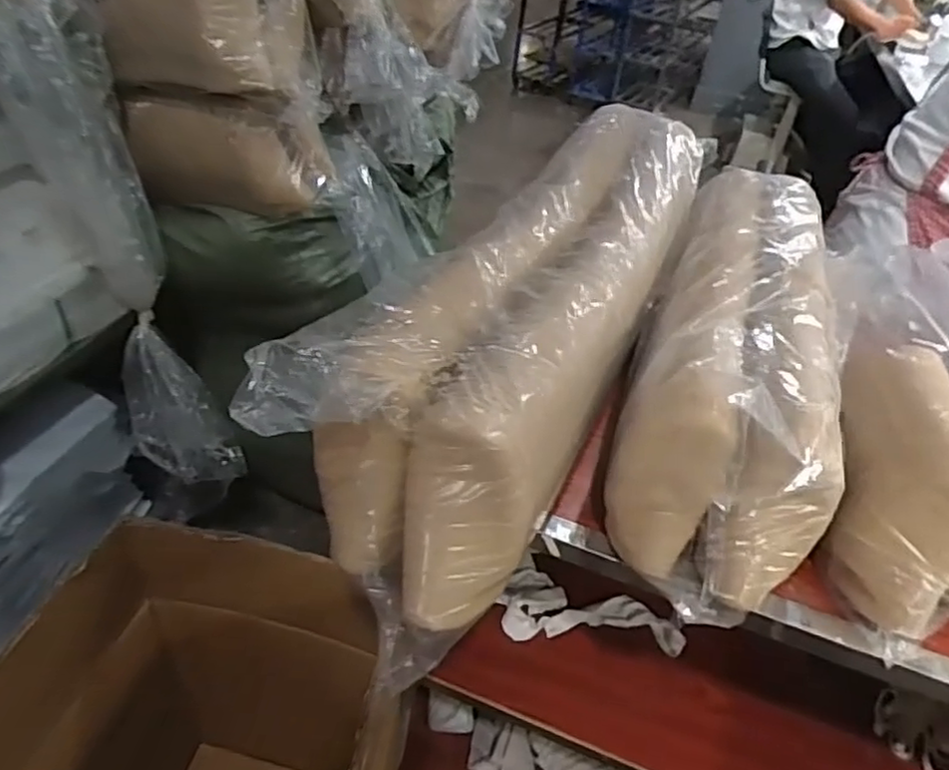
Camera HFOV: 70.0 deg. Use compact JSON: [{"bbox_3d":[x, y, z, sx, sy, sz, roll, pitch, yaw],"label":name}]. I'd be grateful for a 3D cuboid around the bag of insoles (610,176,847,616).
[{"bbox_3d":[0.281,-0.052,0.711,0.197,0.170,0.584,16,40,9],"label":"bag of insoles"}]

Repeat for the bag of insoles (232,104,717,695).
[{"bbox_3d":[0.098,-0.071,0.695,0.190,0.183,0.718,26,43,21],"label":"bag of insoles"}]

